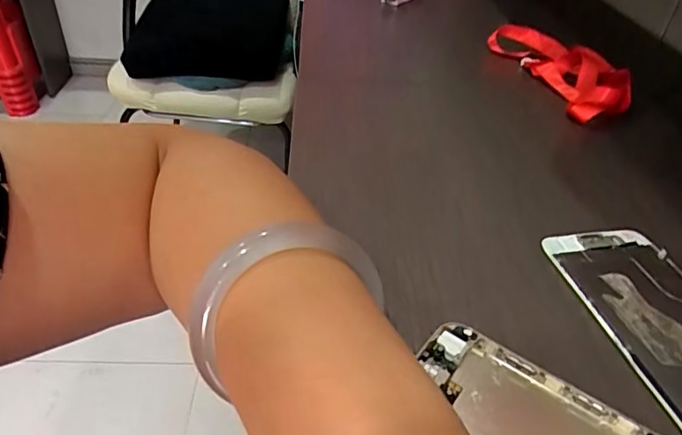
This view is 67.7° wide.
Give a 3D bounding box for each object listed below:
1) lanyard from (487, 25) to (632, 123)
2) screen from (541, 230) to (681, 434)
[{"bbox_3d":[0.201,-0.135,0.454,0.070,0.027,0.158,-5,39,-12],"label":"lanyard"},{"bbox_3d":[0.153,0.045,0.229,0.067,0.019,0.132,-4,39,-11],"label":"screen"}]

